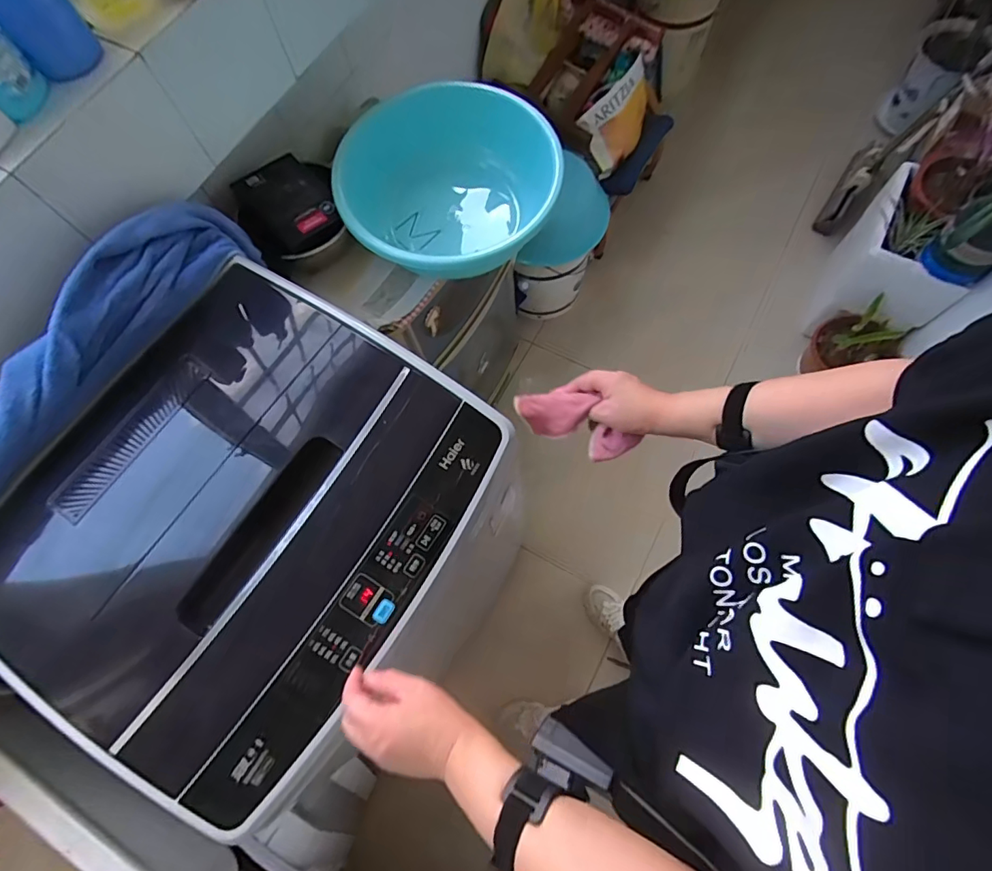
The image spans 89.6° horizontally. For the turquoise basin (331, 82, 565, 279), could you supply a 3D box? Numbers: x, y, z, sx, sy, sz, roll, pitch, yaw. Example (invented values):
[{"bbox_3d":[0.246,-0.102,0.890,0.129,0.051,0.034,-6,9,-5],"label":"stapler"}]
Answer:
[{"bbox_3d":[-0.079,-0.403,0.843,0.346,0.164,0.308,-8,70,-1],"label":"turquoise basin"}]

